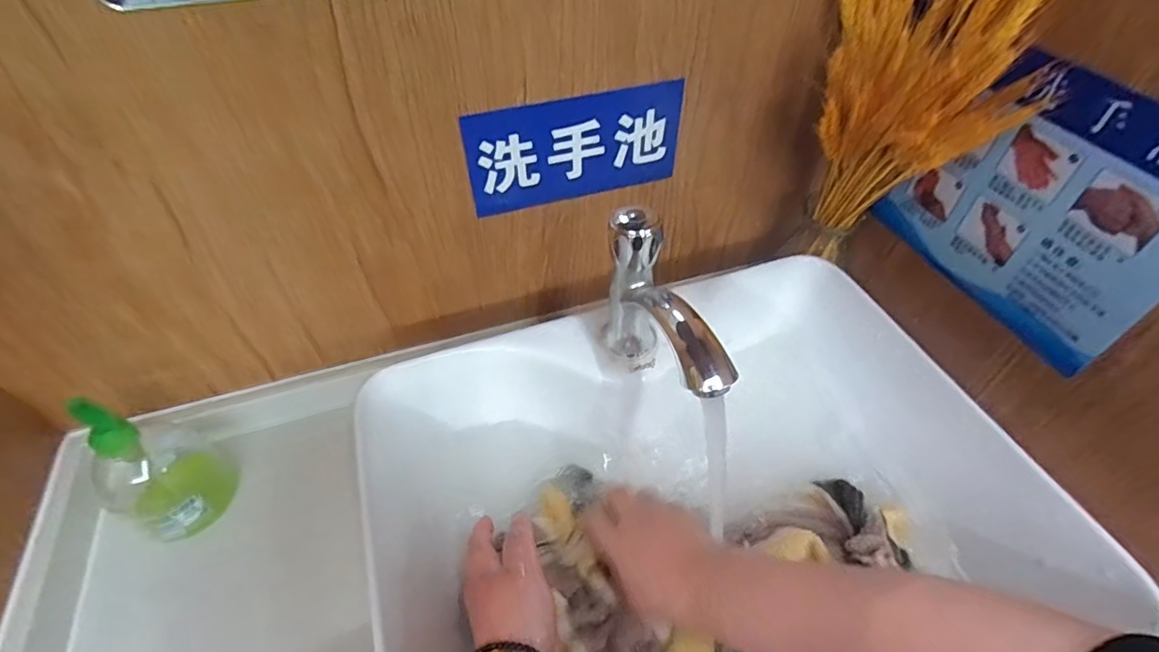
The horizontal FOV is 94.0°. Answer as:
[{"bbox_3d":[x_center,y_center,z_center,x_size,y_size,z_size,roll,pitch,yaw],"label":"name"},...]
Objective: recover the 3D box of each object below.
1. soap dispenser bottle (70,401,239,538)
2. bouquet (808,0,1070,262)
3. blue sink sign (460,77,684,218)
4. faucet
[{"bbox_3d":[-0.379,0.115,0.470,0.091,0.154,0.084,26,53,21],"label":"soap dispenser bottle"},{"bbox_3d":[0.265,-0.175,0.457,0.121,0.275,0.167,-21,52,-18],"label":"bouquet"},{"bbox_3d":[-0.002,-0.159,0.487,0.193,0.096,0.006,-14,50,-13],"label":"blue sink sign"},{"bbox_3d":[0.060,0.007,0.390,0.030,0.132,0.136,-17,51,-15],"label":"faucet"}]

